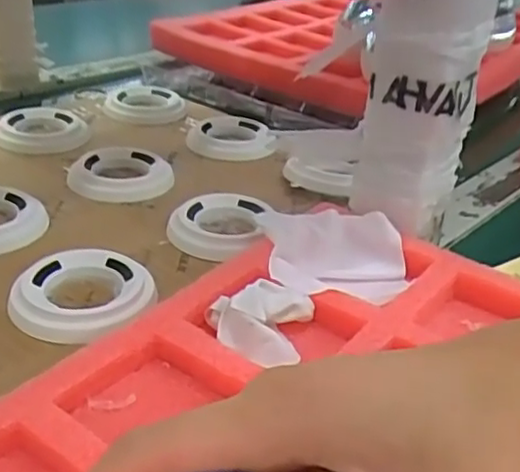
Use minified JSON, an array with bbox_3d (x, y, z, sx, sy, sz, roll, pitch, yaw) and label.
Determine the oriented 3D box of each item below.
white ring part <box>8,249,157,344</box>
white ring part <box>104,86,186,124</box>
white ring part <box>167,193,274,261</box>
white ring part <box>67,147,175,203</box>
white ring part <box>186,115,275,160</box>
[{"bbox_3d":[-0.088,0.028,0.337,0.062,0.011,0.063,12,30,13],"label":"white ring part"},{"bbox_3d":[-0.102,-0.116,0.598,0.067,0.019,0.071,-1,28,-12],"label":"white ring part"},{"bbox_3d":[-0.026,-0.009,0.411,0.059,0.015,0.066,8,29,5],"label":"white ring part"},{"bbox_3d":[-0.095,-0.043,0.463,0.068,0.012,0.065,3,29,-5],"label":"white ring part"},{"bbox_3d":[-0.022,-0.080,0.543,0.069,0.014,0.070,8,29,6],"label":"white ring part"}]

